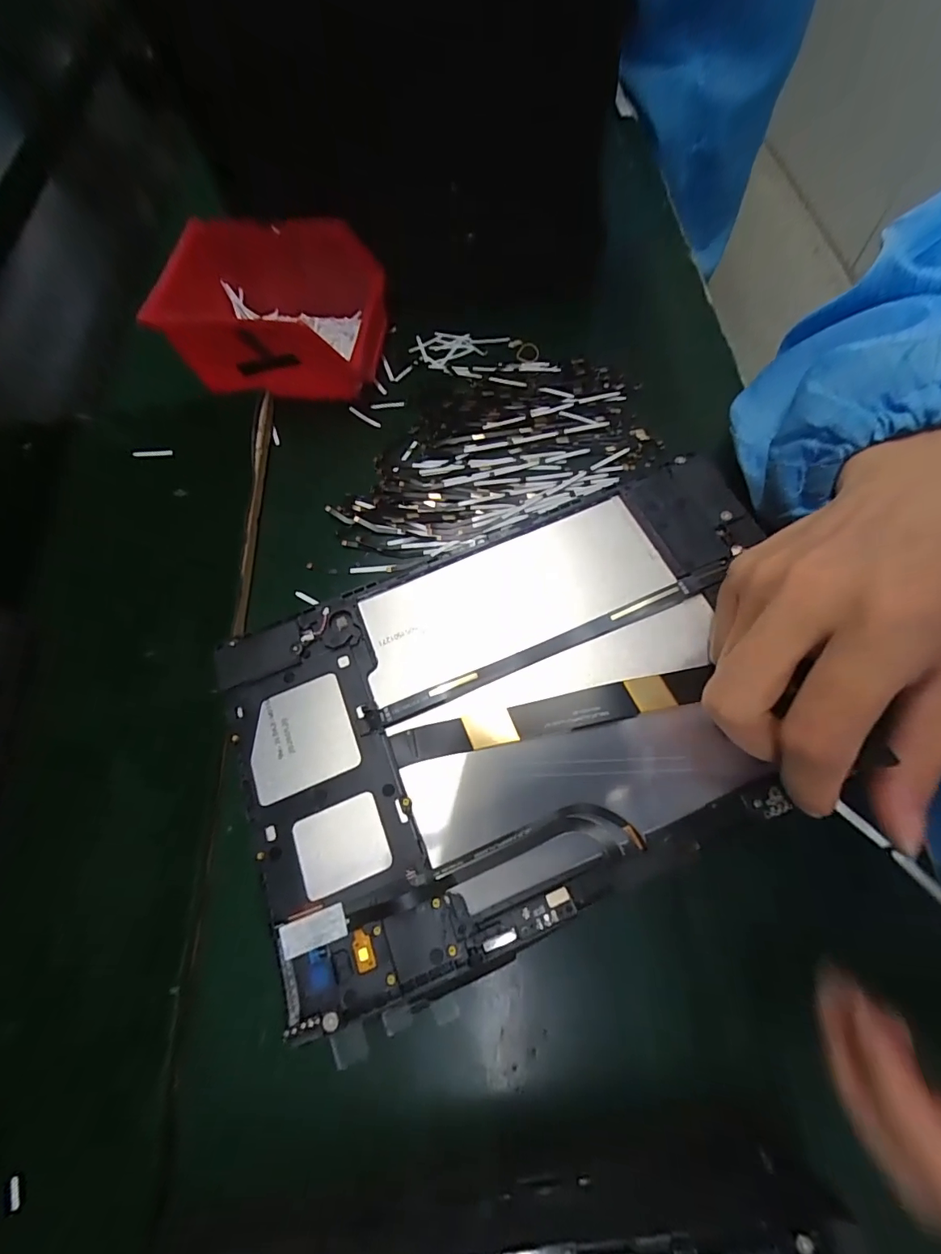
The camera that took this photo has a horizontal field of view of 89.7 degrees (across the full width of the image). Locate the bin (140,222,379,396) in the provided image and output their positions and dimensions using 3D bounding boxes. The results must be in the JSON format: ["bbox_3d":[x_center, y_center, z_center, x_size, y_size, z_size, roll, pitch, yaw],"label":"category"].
[{"bbox_3d":[-0.135,-0.228,0.347,0.132,0.069,0.105,3,68,6],"label":"bin"}]

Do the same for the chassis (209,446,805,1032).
[{"bbox_3d":[0.022,0.025,0.187,0.225,0.008,0.145,-23,66,-5],"label":"chassis"}]

